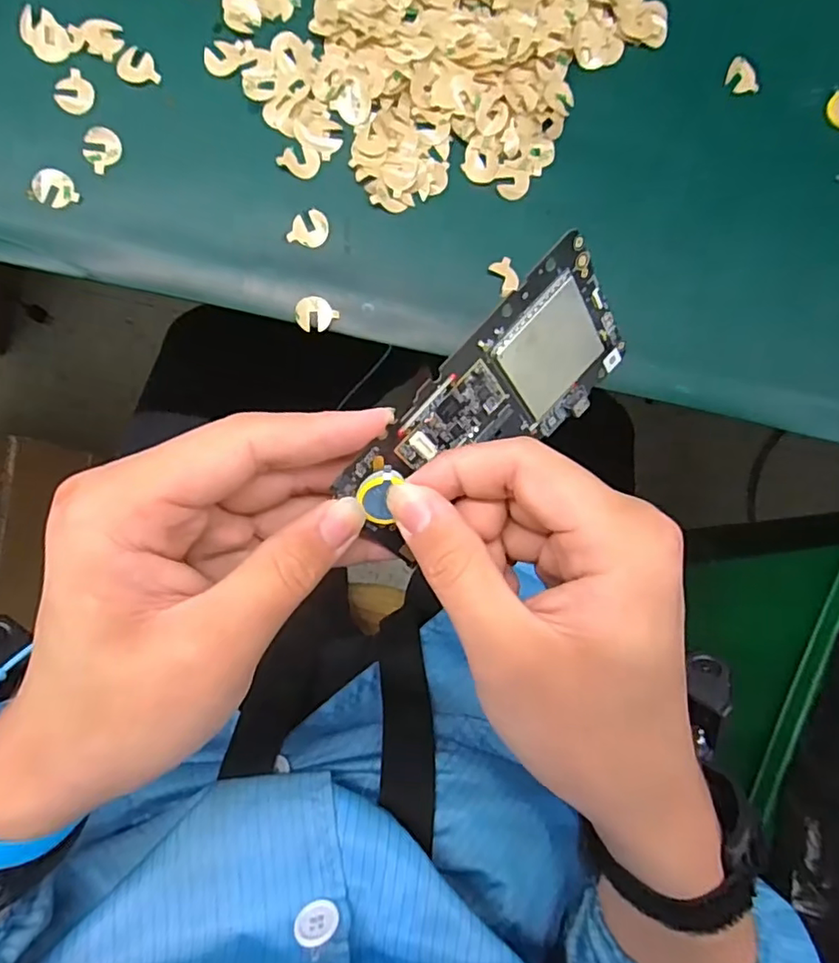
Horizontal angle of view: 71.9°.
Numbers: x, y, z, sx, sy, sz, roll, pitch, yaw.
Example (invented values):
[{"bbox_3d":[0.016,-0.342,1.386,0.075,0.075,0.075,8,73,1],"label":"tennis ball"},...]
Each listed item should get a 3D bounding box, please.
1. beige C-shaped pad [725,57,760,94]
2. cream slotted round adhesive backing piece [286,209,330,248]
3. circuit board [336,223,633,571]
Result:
[{"bbox_3d":[0.171,-0.215,0.305,0.016,0.004,0.018,0,86,-6],"label":"beige C-shaped pad"},{"bbox_3d":[-0.054,-0.125,0.283,0.019,0.004,0.018,0,86,-6],"label":"cream slotted round adhesive backing piece"},{"bbox_3d":[0.027,-0.025,0.215,0.122,0.004,0.063,-46,132,-2],"label":"circuit board"}]

